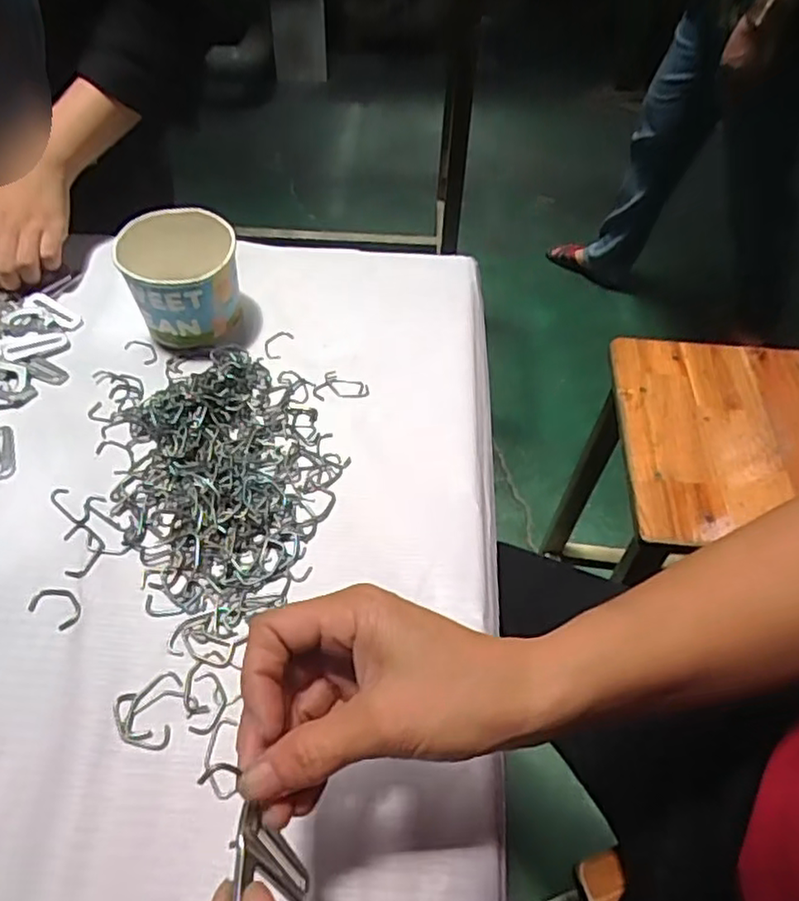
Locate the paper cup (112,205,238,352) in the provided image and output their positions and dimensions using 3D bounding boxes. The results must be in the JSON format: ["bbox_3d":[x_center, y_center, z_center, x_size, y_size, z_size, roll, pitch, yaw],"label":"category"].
[{"bbox_3d":[-0.173,-0.136,0.528,0.085,0.076,0.091,1,50,-1],"label":"paper cup"}]

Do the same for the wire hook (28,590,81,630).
[{"bbox_3d":[-0.199,0.090,0.383,0.028,0.004,0.020,25,54,19],"label":"wire hook"}]

